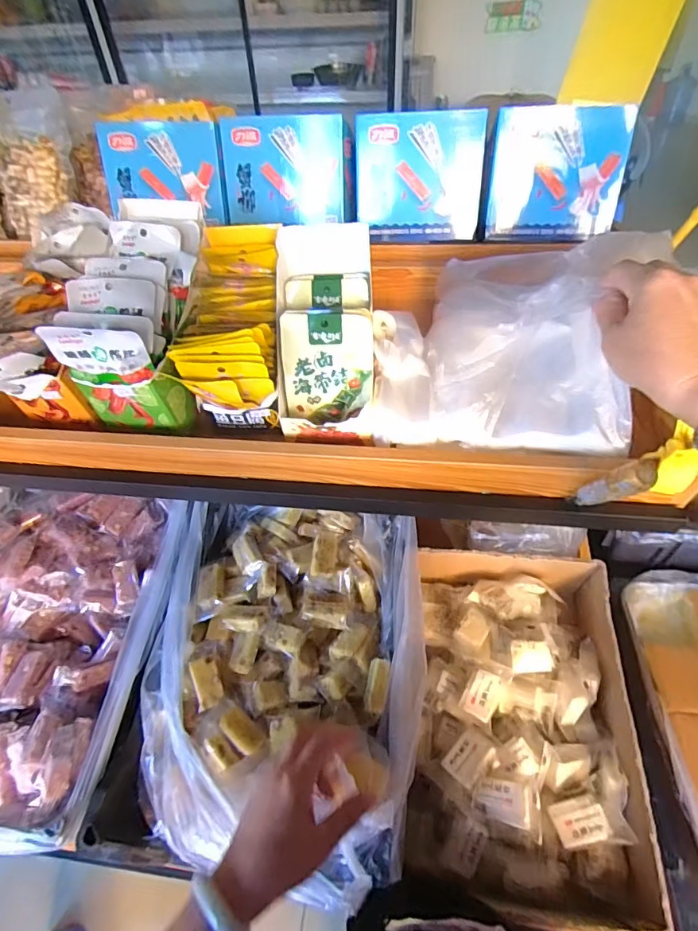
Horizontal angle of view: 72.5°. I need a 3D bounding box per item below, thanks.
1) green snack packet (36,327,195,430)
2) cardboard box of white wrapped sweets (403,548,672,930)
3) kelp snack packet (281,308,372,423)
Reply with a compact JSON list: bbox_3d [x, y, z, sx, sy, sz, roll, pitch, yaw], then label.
[{"bbox_3d":[-0.232,-0.087,0.496,0.109,0.140,0.040,-7,47,-2],"label":"green snack packet"},{"bbox_3d":[0.227,0.337,0.661,0.291,0.129,0.428,4,48,7],"label":"cardboard box of white wrapped sweets"},{"bbox_3d":[-0.023,-0.097,0.500,0.092,0.121,0.018,2,36,5],"label":"kelp snack packet"}]

